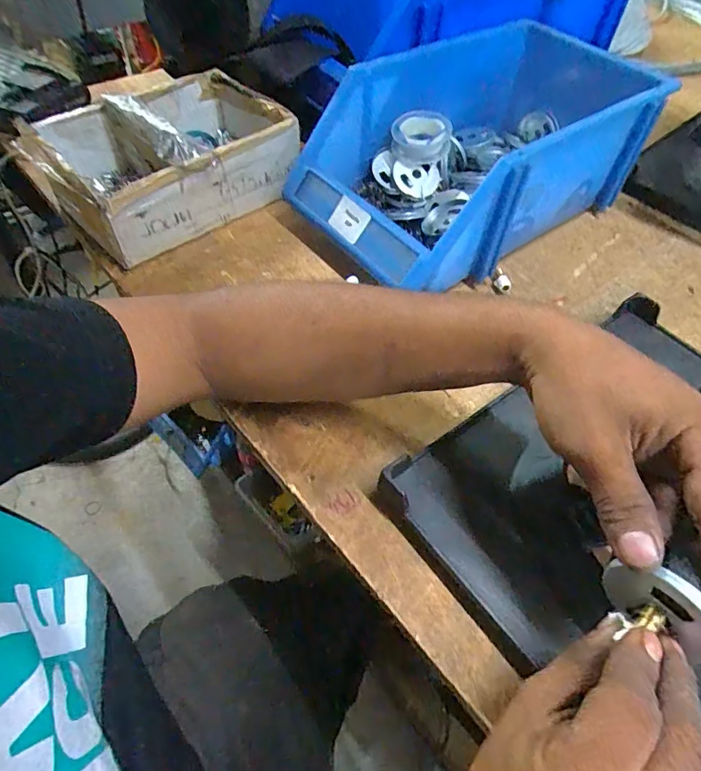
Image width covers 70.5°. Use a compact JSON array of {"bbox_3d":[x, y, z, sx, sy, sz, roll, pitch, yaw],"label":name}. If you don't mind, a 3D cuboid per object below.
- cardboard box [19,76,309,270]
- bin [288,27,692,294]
[{"bbox_3d":[-0.180,-0.233,0.499,0.229,0.085,0.158,-37,64,-26],"label":"cardboard box"},{"bbox_3d":[0.121,-0.231,0.485,0.325,0.117,0.197,-33,62,-24],"label":"bin"}]

